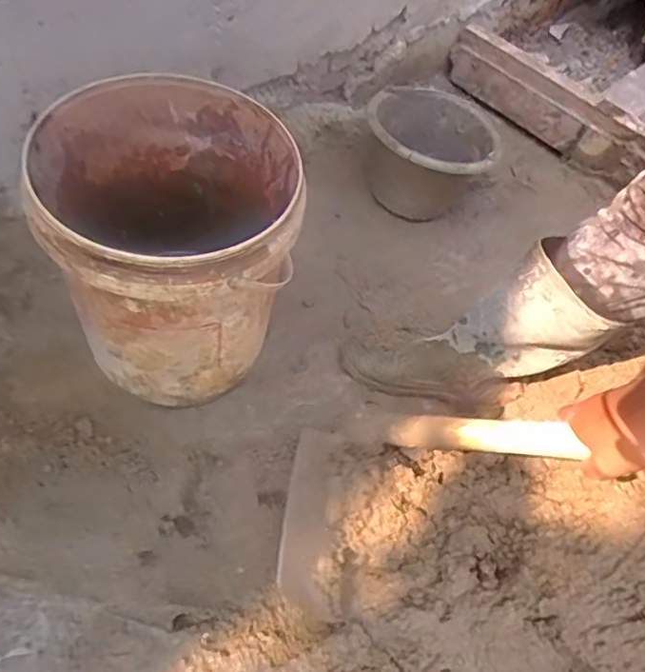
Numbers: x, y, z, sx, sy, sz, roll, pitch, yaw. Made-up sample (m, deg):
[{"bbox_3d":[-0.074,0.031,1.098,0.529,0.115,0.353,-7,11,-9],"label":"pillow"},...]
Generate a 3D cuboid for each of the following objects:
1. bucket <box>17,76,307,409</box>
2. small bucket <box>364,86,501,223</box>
[{"bbox_3d":[-0.183,-0.107,0.798,0.297,0.336,0.296,3,57,-5],"label":"bucket"},{"bbox_3d":[0.202,-0.347,1.154,0.228,0.175,0.237,3,57,-5],"label":"small bucket"}]

